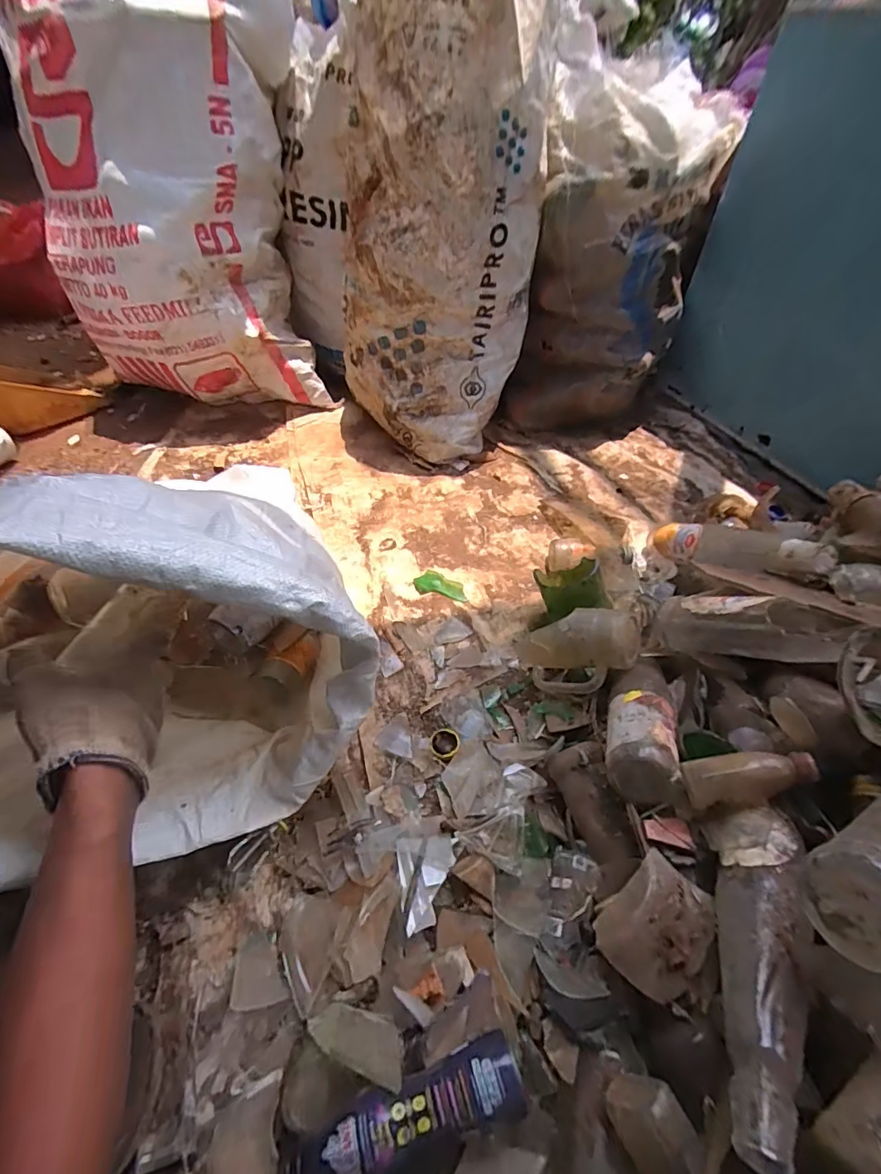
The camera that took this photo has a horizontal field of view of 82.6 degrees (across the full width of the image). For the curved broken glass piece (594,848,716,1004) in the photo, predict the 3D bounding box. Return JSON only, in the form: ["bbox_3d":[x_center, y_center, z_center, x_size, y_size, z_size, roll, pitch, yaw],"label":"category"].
[{"bbox_3d":[0.169,0.262,0.388,0.085,0.026,0.065,-32,56,-28],"label":"curved broken glass piece"}]

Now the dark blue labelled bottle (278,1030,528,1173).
[{"bbox_3d":[-0.026,0.345,0.327,0.158,0.033,0.043,-10,48,-11],"label":"dark blue labelled bottle"}]

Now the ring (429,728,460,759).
[{"bbox_3d":[0.005,0.177,0.569,0.035,0.007,0.038,0,45,0],"label":"ring"}]

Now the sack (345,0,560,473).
[{"bbox_3d":[-0.021,-0.596,0.899,0.244,0.669,0.326,-28,51,-26],"label":"sack"}]

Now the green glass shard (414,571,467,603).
[{"bbox_3d":[0.000,-0.002,0.743,0.083,0.010,0.041,11,46,11],"label":"green glass shard"}]

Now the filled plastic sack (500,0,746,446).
[{"bbox_3d":[0.346,-0.654,1.019,0.307,0.573,0.450,14,46,13],"label":"filled plastic sack"}]

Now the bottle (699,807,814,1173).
[{"bbox_3d":[0.216,0.256,0.341,0.058,0.060,0.212,-4,27,33],"label":"bottle"}]

